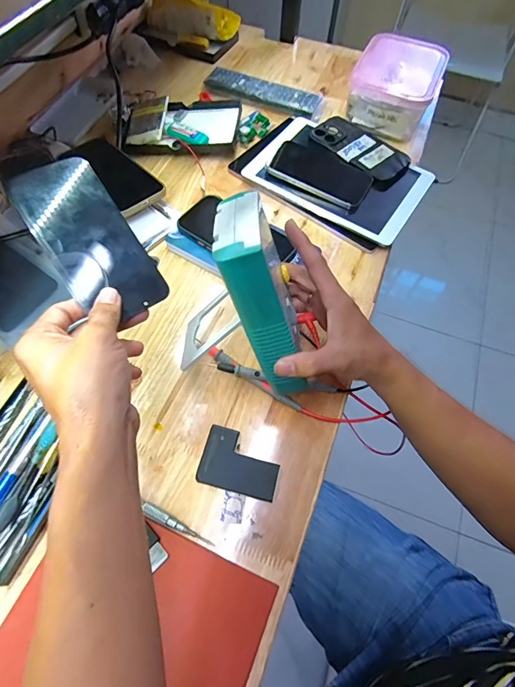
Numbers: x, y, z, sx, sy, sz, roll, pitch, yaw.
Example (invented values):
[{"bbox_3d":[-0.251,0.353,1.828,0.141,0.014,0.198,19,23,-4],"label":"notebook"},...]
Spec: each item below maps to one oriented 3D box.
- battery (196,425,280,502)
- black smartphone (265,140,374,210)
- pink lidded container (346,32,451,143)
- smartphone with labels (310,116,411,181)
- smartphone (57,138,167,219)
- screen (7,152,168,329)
[{"bbox_3d":[-0.017,0.117,0.377,0.076,0.006,0.055,14,63,5],"label":"battery"},{"bbox_3d":[0.089,-0.243,0.545,0.138,0.017,0.075,28,65,12],"label":"black smartphone"},{"bbox_3d":[0.219,-0.421,0.618,0.136,0.064,0.168,24,64,10],"label":"pink lidded container"},{"bbox_3d":[0.152,-0.291,0.572,0.078,0.018,0.145,-37,70,-19],"label":"smartphone with labels"},{"bbox_3d":[-0.200,-0.237,0.530,0.069,0.016,0.169,-40,71,-20],"label":"smartphone"},{"bbox_3d":[-0.137,-0.086,0.313,0.072,0.007,0.142,-38,90,-19],"label":"screen"}]

